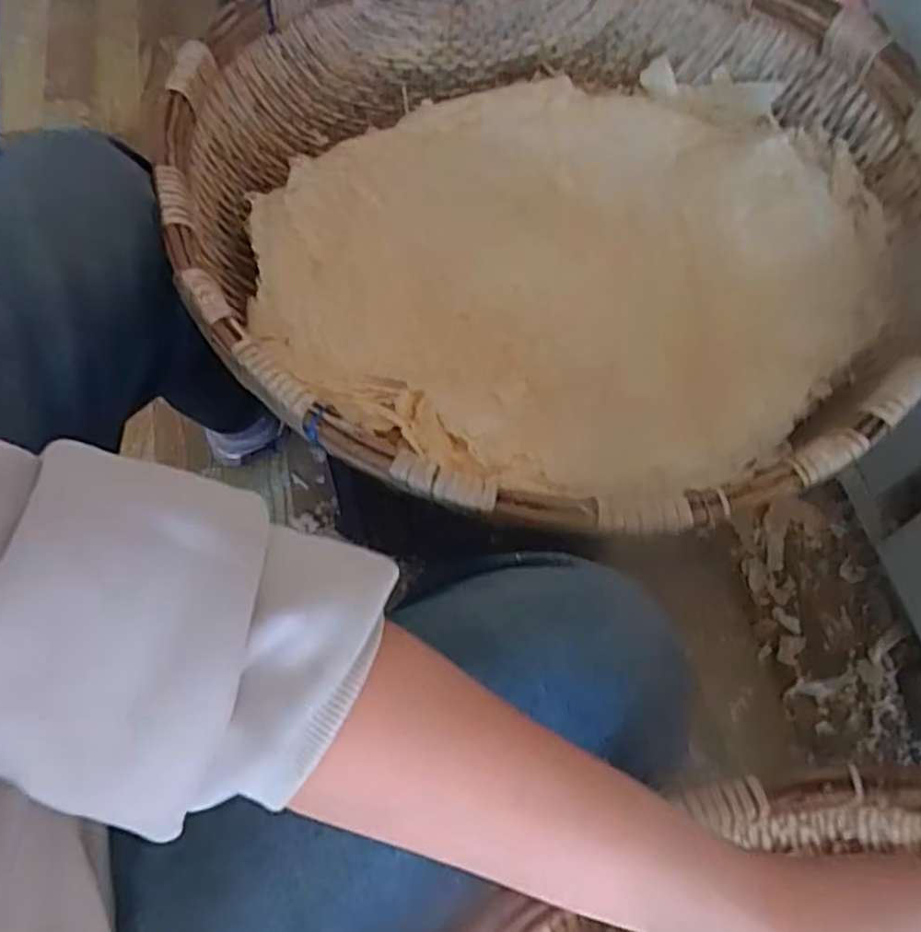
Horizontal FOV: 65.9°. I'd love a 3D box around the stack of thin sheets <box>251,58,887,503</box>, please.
[{"bbox_3d":[0.104,-0.214,0.695,0.577,0.076,0.510,-2,61,-2],"label":"stack of thin sheets"}]

